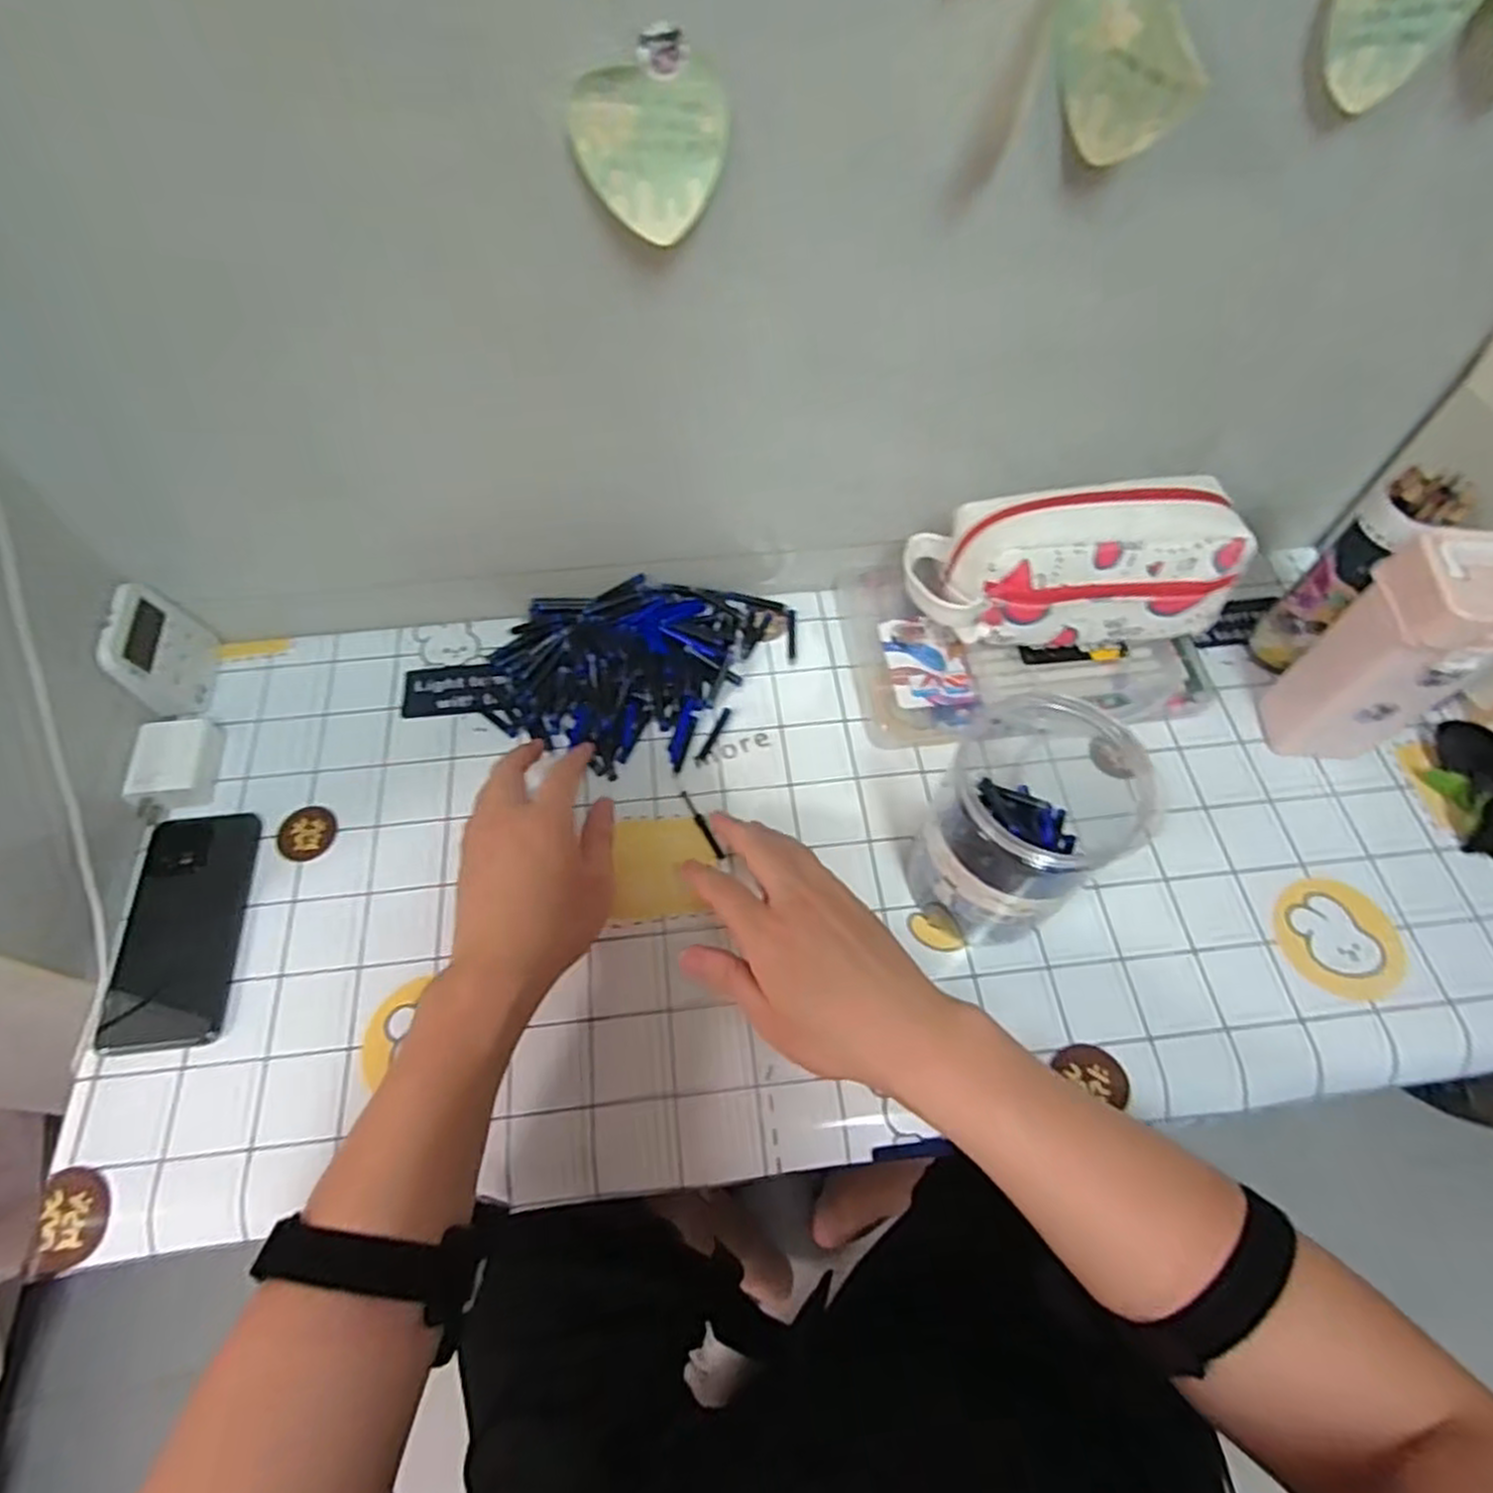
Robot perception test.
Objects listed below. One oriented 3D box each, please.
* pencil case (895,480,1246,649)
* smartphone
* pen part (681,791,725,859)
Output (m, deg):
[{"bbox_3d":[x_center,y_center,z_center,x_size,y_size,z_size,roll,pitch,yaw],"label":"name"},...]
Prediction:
[{"bbox_3d":[0.220,-0.127,0.525,0.211,0.088,0.086,-1,57,2],"label":"pencil case"},{"bbox_3d":[-0.359,0.114,0.495,0.069,0.007,0.147,-6,61,-5],"label":"smartphone"},{"bbox_3d":[-0.031,0.054,0.543,0.006,0.007,0.057,-26,60,-15],"label":"pen part"}]

